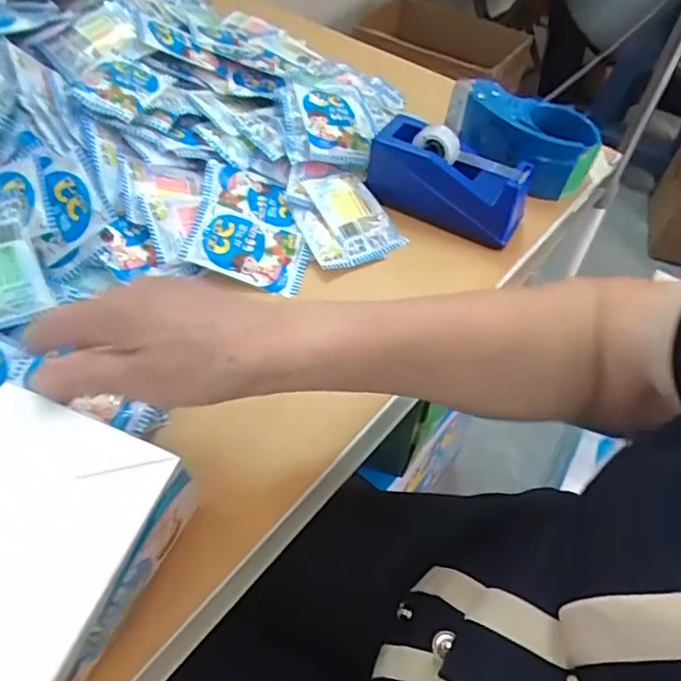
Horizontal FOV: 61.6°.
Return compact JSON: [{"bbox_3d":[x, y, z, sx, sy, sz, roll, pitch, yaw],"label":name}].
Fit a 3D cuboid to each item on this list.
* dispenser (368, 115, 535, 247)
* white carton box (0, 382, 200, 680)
[{"bbox_3d":[0.102,-0.153,0.538,0.150,0.063,0.056,30,56,19],"label":"dispenser"},{"bbox_3d":[-0.154,0.099,0.265,0.117,0.045,0.134,20,53,12],"label":"white carton box"}]

